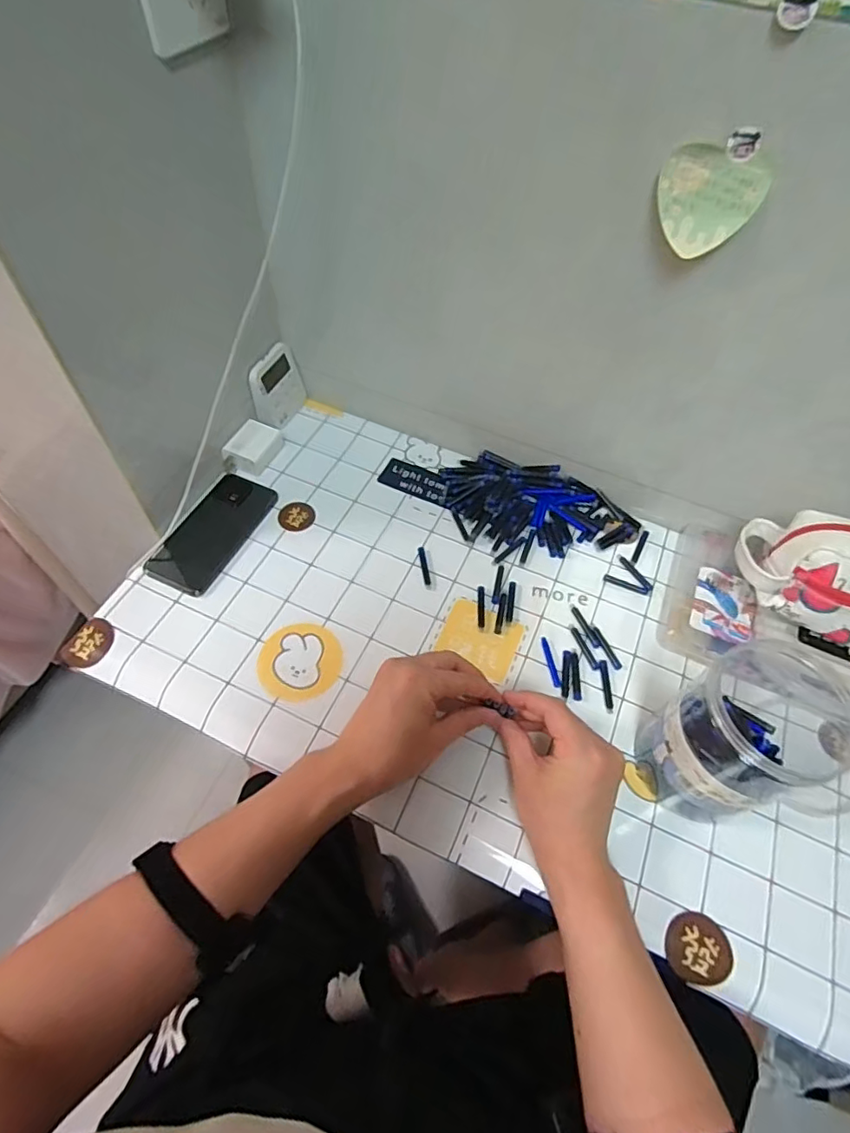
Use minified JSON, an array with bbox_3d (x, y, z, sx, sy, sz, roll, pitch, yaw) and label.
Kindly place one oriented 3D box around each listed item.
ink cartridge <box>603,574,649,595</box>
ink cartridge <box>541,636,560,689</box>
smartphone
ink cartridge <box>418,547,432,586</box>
[{"bbox_3d":[0.215,0.018,0.600,0.048,0.004,0.009,20,59,9],"label":"ink cartridge"},{"bbox_3d":[0.121,0.091,0.544,0.006,0.004,0.052,-6,59,-8],"label":"ink cartridge"},{"bbox_3d":[-0.224,-0.038,0.601,0.072,0.004,0.149,24,60,11],"label":"smartphone"},{"bbox_3d":[0.000,-0.002,0.595,0.008,0.004,0.047,-7,59,-8],"label":"ink cartridge"}]

